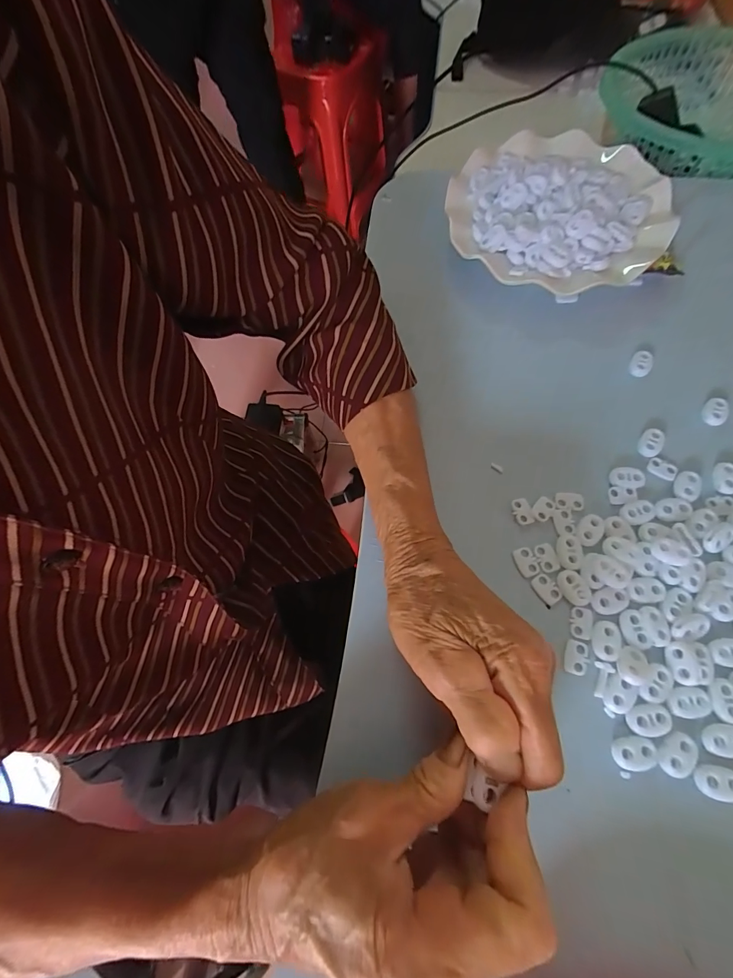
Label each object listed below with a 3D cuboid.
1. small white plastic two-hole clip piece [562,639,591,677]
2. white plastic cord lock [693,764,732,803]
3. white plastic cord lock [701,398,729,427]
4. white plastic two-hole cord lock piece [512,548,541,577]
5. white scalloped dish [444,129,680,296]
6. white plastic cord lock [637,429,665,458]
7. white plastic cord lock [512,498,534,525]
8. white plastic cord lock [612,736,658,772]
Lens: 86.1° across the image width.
[{"bbox_3d":[0.121,0.097,0.226,0.013,0.004,0.018,17,69,11],"label":"small white plastic two-hole clip piece"},{"bbox_3d":[0.178,0.148,0.197,0.023,0.004,0.014,8,68,7],"label":"white plastic cord lock"},{"bbox_3d":[0.245,-0.054,0.275,0.014,0.008,0.019,25,71,14],"label":"white plastic cord lock"},{"bbox_3d":[0.102,0.046,0.249,0.012,0.004,0.018,-19,67,-4],"label":"white plastic two-hole cord lock piece"},{"bbox_3d":[0.159,-0.233,0.334,0.178,0.039,0.176,-1,67,3],"label":"white scalloped dish"},{"bbox_3d":[0.197,-0.032,0.270,0.014,0.004,0.022,30,72,15],"label":"white plastic cord lock"},{"bbox_3d":[0.103,0.015,0.260,0.012,0.004,0.018,-17,67,-3],"label":"white plastic cord lock"},{"bbox_3d":[0.140,0.138,0.205,0.021,0.004,0.014,-13,67,-2],"label":"white plastic cord lock"}]

